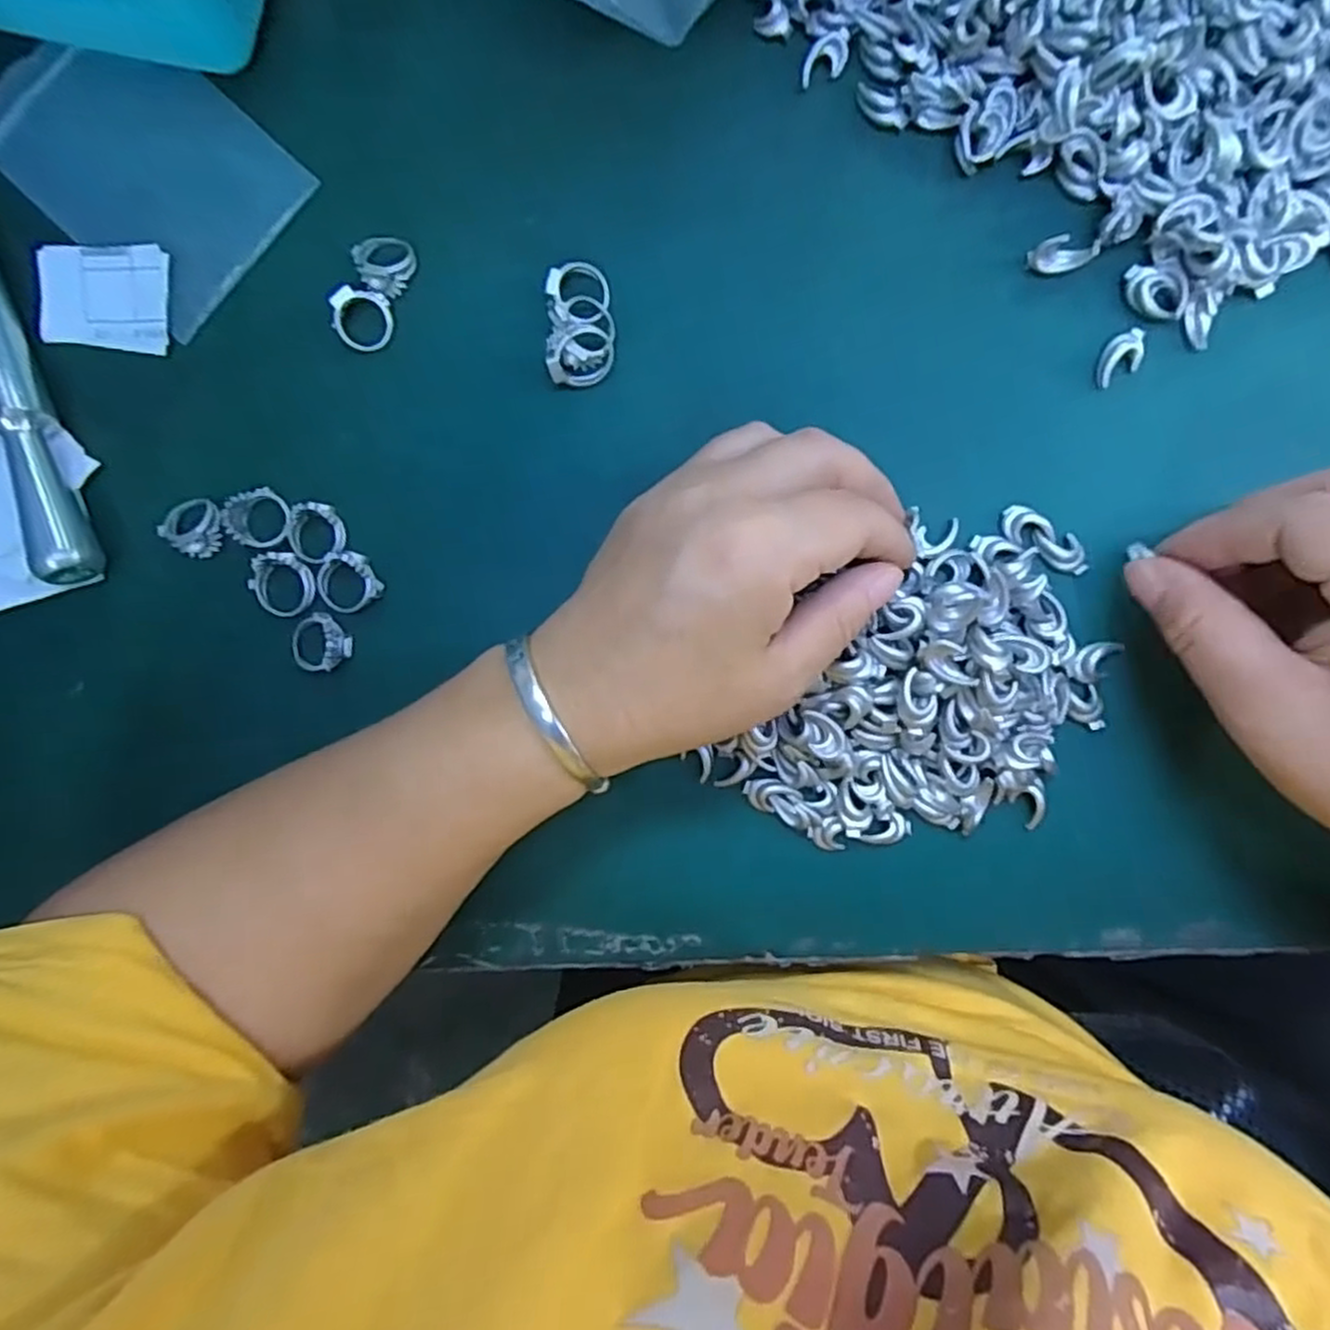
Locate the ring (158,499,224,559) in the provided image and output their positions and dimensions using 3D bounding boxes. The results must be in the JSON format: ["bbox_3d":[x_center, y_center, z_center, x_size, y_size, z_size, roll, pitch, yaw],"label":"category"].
[{"bbox_3d":[-0.177,-0.052,0.276,0.022,0.008,0.021,0,90,6],"label":"ring"}]

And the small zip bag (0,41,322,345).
[{"bbox_3d":[-0.200,-0.193,0.274,0.126,0.005,0.077,43,94,4],"label":"small zip bag"}]

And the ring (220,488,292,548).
[{"bbox_3d":[-0.153,-0.056,0.275,0.026,0.005,0.021,26,93,5],"label":"ring"}]

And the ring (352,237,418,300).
[{"bbox_3d":[-0.103,-0.148,0.268,0.020,0.007,0.023,-41,87,4],"label":"ring"}]

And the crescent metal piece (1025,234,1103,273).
[{"bbox_3d":[0.136,-0.140,0.249,0.022,0.006,0.012,-16,91,6],"label":"crescent metal piece"}]

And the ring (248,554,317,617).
[{"bbox_3d":[-0.143,-0.030,0.273,0.023,0.006,0.023,0,90,6],"label":"ring"}]

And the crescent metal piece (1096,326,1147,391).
[{"bbox_3d":[0.156,-0.106,0.250,0.019,0.004,0.014,-29,87,5],"label":"crescent metal piece"}]

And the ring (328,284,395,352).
[{"bbox_3d":[-0.111,-0.127,0.268,0.021,0.004,0.021,-6,113,-14],"label":"ring"}]

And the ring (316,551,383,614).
[{"bbox_3d":[-0.119,-0.031,0.273,0.022,0.008,0.022,0,90,6],"label":"ring"}]

